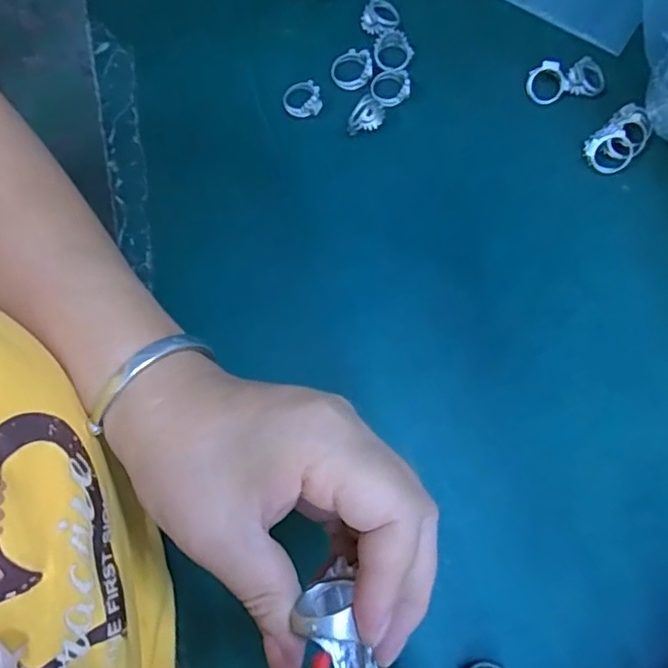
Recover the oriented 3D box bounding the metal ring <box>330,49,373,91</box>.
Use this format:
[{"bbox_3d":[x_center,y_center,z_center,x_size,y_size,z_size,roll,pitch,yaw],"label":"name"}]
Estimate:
[{"bbox_3d":[0.010,-0.151,0.333,0.024,0.004,0.022,0,77,2],"label":"metal ring"}]

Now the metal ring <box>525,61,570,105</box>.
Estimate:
[{"bbox_3d":[0.118,-0.139,0.326,0.022,0.005,0.022,1,106,5],"label":"metal ring"}]

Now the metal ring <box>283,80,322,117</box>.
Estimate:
[{"bbox_3d":[-0.018,-0.133,0.331,0.021,0.006,0.021,0,77,2],"label":"metal ring"}]

